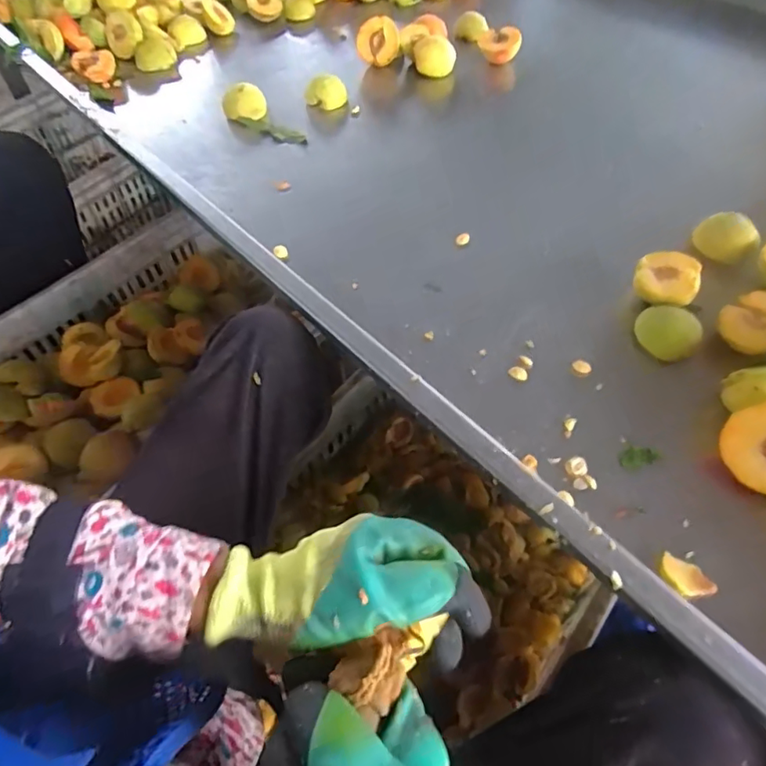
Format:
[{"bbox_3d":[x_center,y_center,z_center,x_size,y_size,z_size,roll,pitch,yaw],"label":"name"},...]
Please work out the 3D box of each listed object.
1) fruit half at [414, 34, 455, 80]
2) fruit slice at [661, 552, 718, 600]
[{"bbox_3d":[0.080,-0.505,0.842,0.065,0.048,0.041,3,54,4],"label":"fruit half"},{"bbox_3d":[0.212,0.136,0.380,0.025,0.006,0.036,-31,59,-20],"label":"fruit slice"}]

